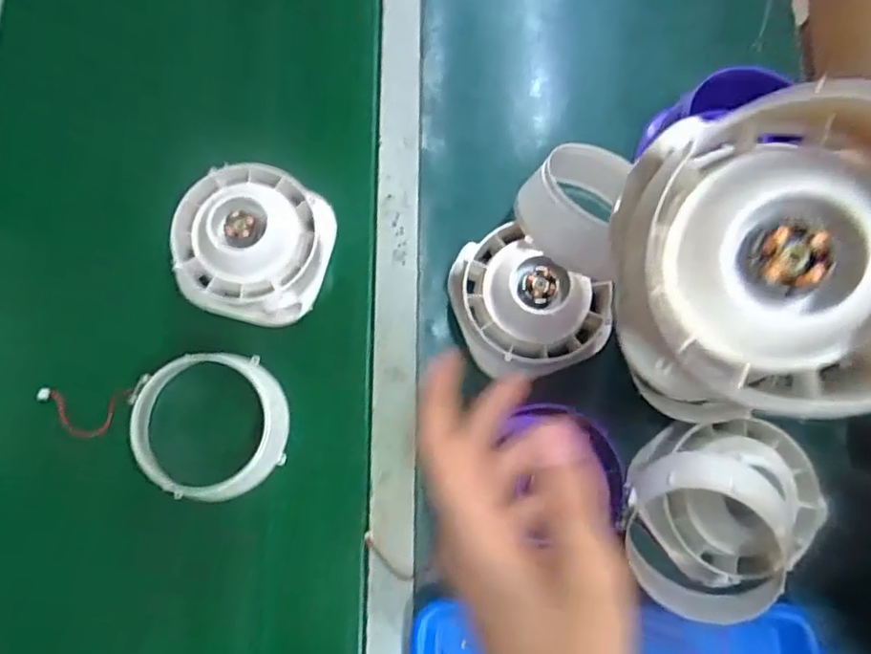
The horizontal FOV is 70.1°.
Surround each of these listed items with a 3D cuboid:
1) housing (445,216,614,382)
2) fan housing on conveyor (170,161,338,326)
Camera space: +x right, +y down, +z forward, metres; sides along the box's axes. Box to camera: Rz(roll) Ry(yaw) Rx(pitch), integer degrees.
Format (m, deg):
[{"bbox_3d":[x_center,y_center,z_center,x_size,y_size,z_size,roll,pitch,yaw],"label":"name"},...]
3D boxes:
[{"bbox_3d":[0.086,-0.025,0.556,0.125,0.065,0.131,0,78,-1],"label":"housing"},{"bbox_3d":[-0.169,-0.079,0.571,0.131,0.062,0.135,13,78,1],"label":"fan housing on conveyor"}]

